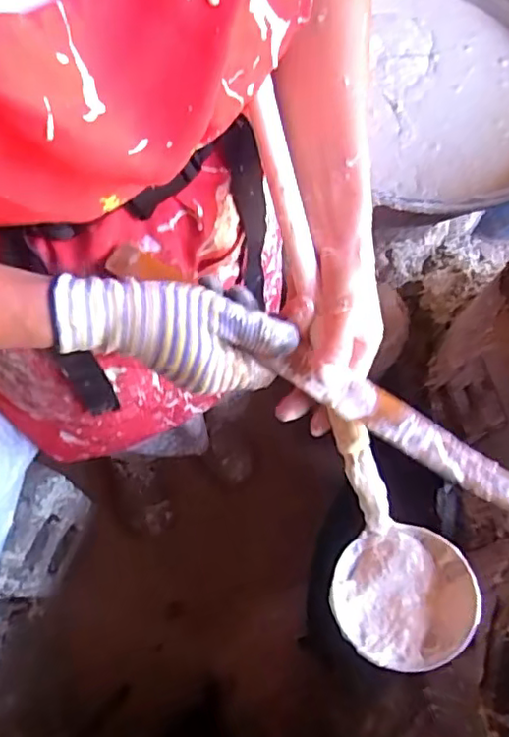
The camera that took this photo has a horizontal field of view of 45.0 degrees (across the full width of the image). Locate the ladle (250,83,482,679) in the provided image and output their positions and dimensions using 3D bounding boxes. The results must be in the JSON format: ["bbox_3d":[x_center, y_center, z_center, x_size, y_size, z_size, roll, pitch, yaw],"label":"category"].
[{"bbox_3d":[0.059,0.003,0.428,0.090,0.052,0.392,-15,88,-8],"label":"ladle"}]

